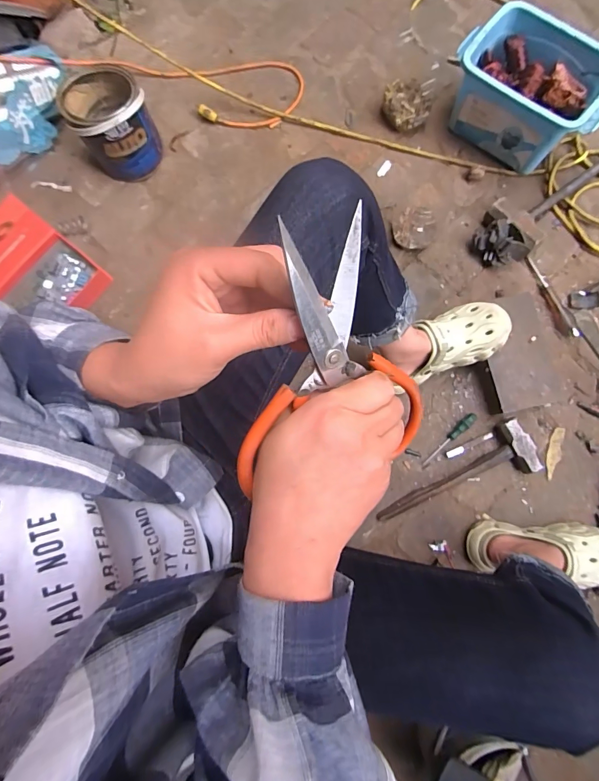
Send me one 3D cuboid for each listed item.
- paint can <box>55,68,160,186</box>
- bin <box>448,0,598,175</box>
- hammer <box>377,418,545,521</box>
[{"bbox_3d":[-0.408,-0.581,0.858,0.150,0.165,0.188,-34,78,-6],"label":"paint can"},{"bbox_3d":[0.443,-0.579,0.770,0.288,0.153,0.170,35,80,9],"label":"bin"},{"bbox_3d":[0.292,0.146,0.733,0.295,0.061,0.104,-18,76,-3],"label":"hammer"}]

